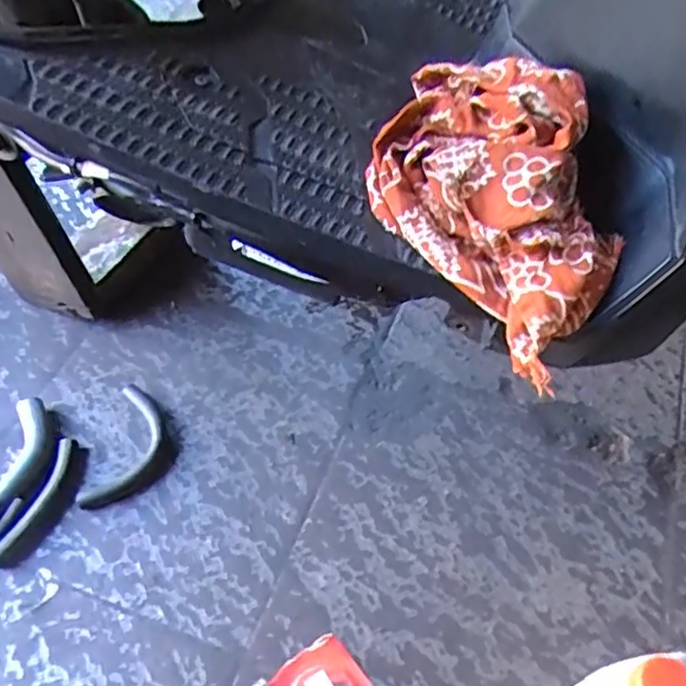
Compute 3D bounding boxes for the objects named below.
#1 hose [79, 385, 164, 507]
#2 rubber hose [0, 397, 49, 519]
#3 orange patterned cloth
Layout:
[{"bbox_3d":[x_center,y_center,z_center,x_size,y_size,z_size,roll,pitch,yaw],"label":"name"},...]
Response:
[{"bbox_3d":[-0.195,0.095,0.620,0.052,0.012,0.126,6,50,5],"label":"hose"},{"bbox_3d":[-0.294,0.113,0.598,0.042,0.023,0.137,5,50,5],"label":"rubber hose"},{"bbox_3d":[0.087,-0.087,0.387,0.117,0.089,0.177,-35,59,-25],"label":"orange patterned cloth"}]

